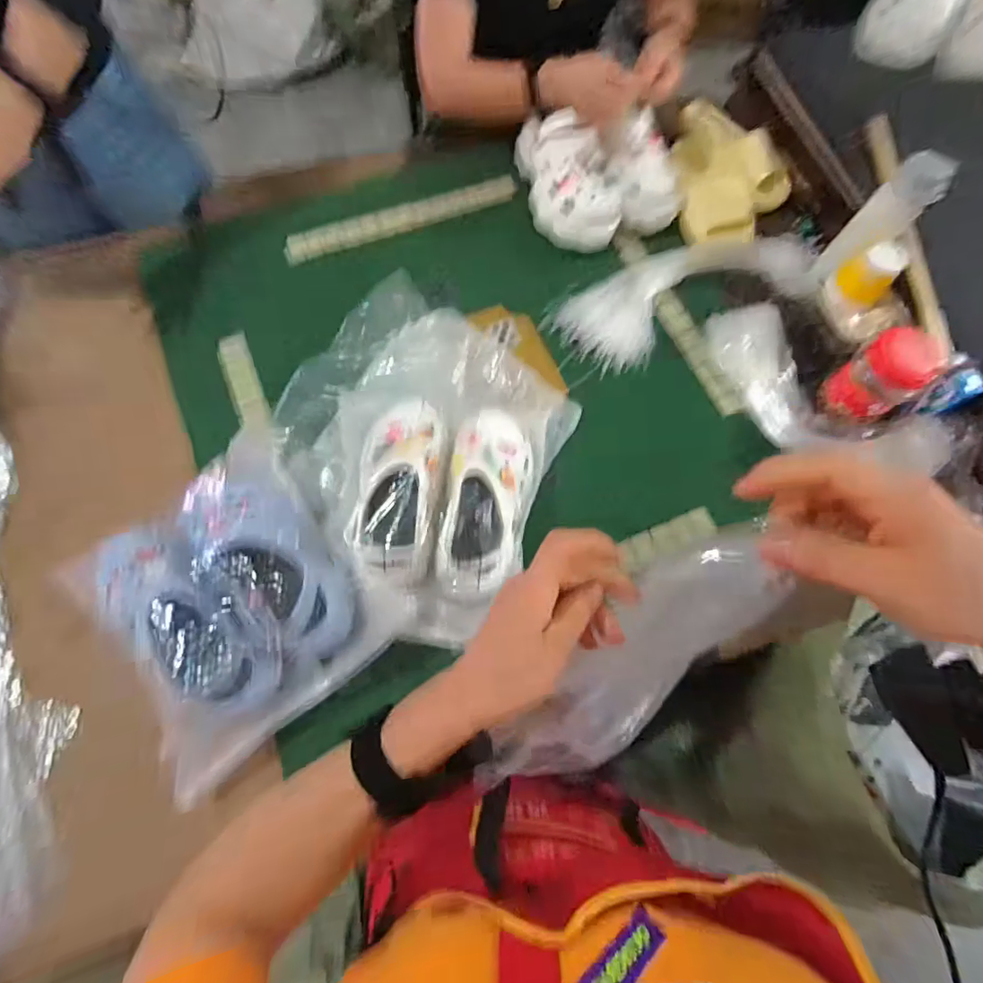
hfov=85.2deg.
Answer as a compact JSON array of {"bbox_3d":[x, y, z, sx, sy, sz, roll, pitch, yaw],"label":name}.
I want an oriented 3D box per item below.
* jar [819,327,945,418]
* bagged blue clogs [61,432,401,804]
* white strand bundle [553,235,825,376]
[{"bbox_3d":[0.573,-0.175,0.776,0.099,0.147,0.092,1,71,-2],"label":"jar"},{"bbox_3d":[-0.303,0.125,0.616,0.273,0.092,0.301,-37,76,-14],"label":"bagged blue clogs"},{"bbox_3d":[0.328,-0.332,0.870,0.448,0.044,0.167,-23,74,-10],"label":"white strand bundle"}]

